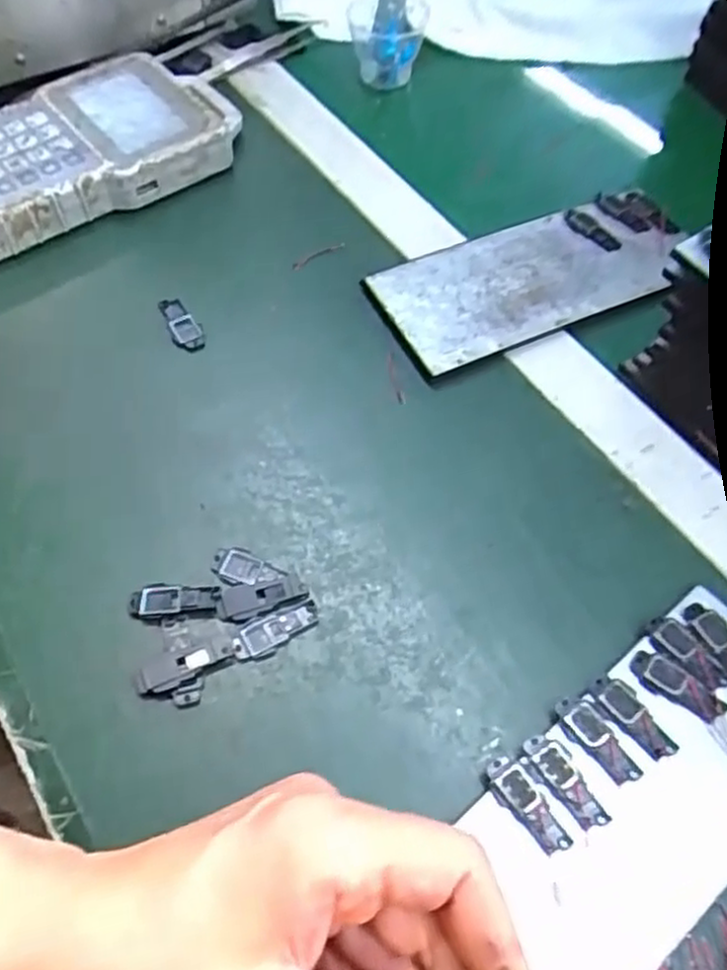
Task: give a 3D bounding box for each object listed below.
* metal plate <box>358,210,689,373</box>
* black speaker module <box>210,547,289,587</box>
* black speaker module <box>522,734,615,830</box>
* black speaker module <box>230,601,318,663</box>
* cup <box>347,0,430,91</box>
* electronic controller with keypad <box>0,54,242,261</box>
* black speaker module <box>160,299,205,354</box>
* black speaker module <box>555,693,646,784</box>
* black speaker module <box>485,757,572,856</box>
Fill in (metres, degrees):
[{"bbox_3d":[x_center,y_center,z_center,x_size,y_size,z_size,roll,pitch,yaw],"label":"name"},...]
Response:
[{"bbox_3d":[0.099,-0.122,0.448,0.182,0.004,0.080,-22,65,-15],"label":"metal plate"},{"bbox_3d":[-0.053,0.039,0.350,0.032,0.004,0.017,17,61,10],"label":"black speaker module"},{"bbox_3d":[0.080,0.116,0.300,0.015,0.004,0.039,-27,63,-15],"label":"black speaker module"},{"bbox_3d":[-0.038,0.064,0.337,0.040,0.004,0.017,-26,63,-15],"label":"black speaker module"},{"bbox_3d":[0.017,-0.324,0.552,0.054,0.039,0.058,4,59,2],"label":"cup"},{"bbox_3d":[-0.201,-0.193,0.469,0.261,0.037,0.108,-33,65,-18],"label":"electronic controller with keypad"},{"bbox_3d":[-0.101,-0.090,0.429,0.017,0.004,0.039,-21,61,-12],"label":"black speaker module"},{"bbox_3d":[0.094,0.102,0.309,0.015,0.004,0.039,-27,63,-15],"label":"black speaker module"},{"bbox_3d":[0.065,0.123,0.296,0.014,0.004,0.039,-36,66,-19],"label":"black speaker module"}]

